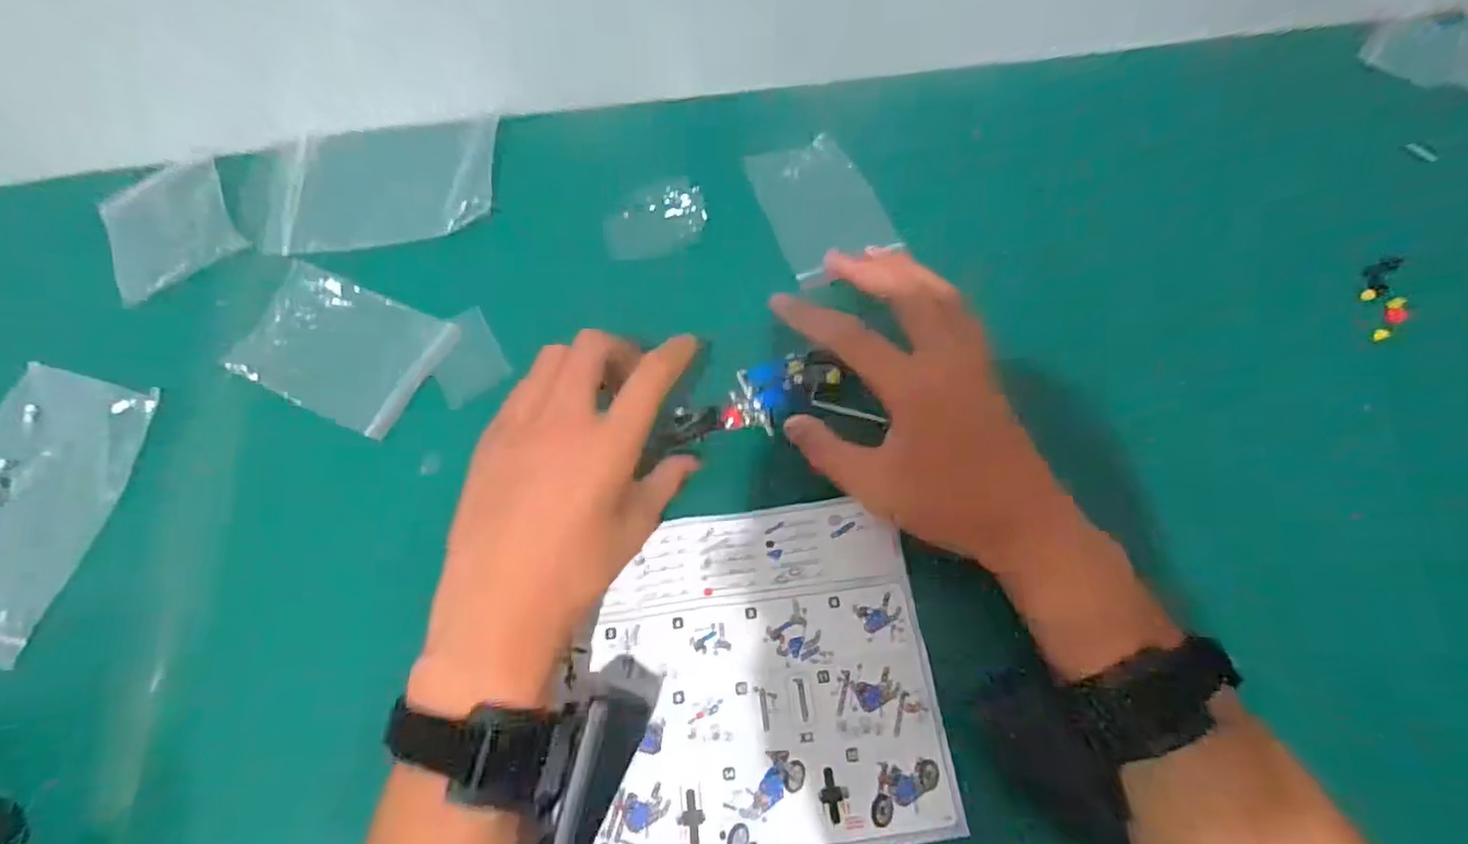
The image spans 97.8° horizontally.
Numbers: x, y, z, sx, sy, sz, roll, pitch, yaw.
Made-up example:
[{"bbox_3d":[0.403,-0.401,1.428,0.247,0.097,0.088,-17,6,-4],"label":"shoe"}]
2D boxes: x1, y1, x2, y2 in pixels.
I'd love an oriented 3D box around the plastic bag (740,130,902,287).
[{"bbox_3d":[0.062,-0.159,0.466,0.075,0.004,0.106,-25,76,7],"label":"plastic bag"}]

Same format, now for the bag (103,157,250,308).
[{"bbox_3d":[-0.406,-0.144,0.459,0.081,0.009,0.113,-31,68,-14],"label":"bag"}]

